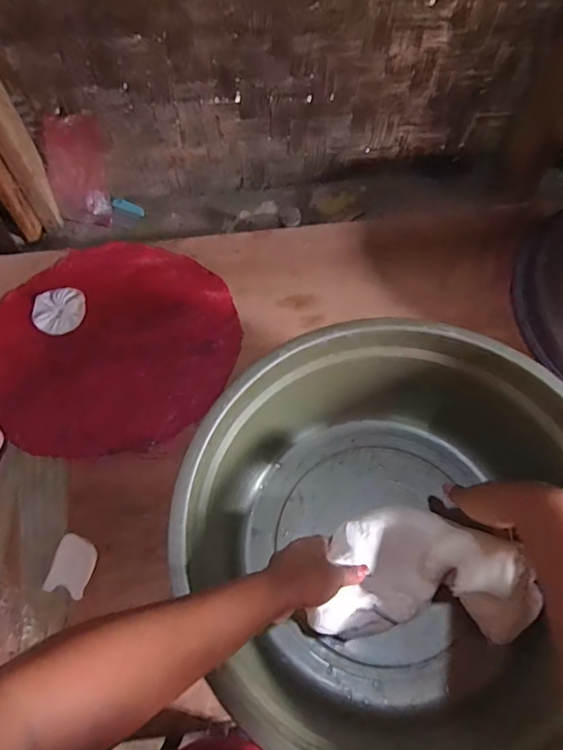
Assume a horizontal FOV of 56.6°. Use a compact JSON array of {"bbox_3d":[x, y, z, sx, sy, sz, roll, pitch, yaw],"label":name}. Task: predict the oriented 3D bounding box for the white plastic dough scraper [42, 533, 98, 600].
[{"bbox_3d":[-0.243,0.221,0.604,0.046,0.011,0.063,17,66,8],"label":"white plastic dough scraper"}]

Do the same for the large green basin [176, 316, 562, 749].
[{"bbox_3d":[0.113,0.167,0.538,0.397,0.197,0.399,1,63,-2],"label":"large green basin"}]

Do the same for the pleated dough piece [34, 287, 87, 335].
[{"bbox_3d":[-0.321,-0.094,0.758,0.071,0.007,0.080,-1,65,0],"label":"pleated dough piece"}]

